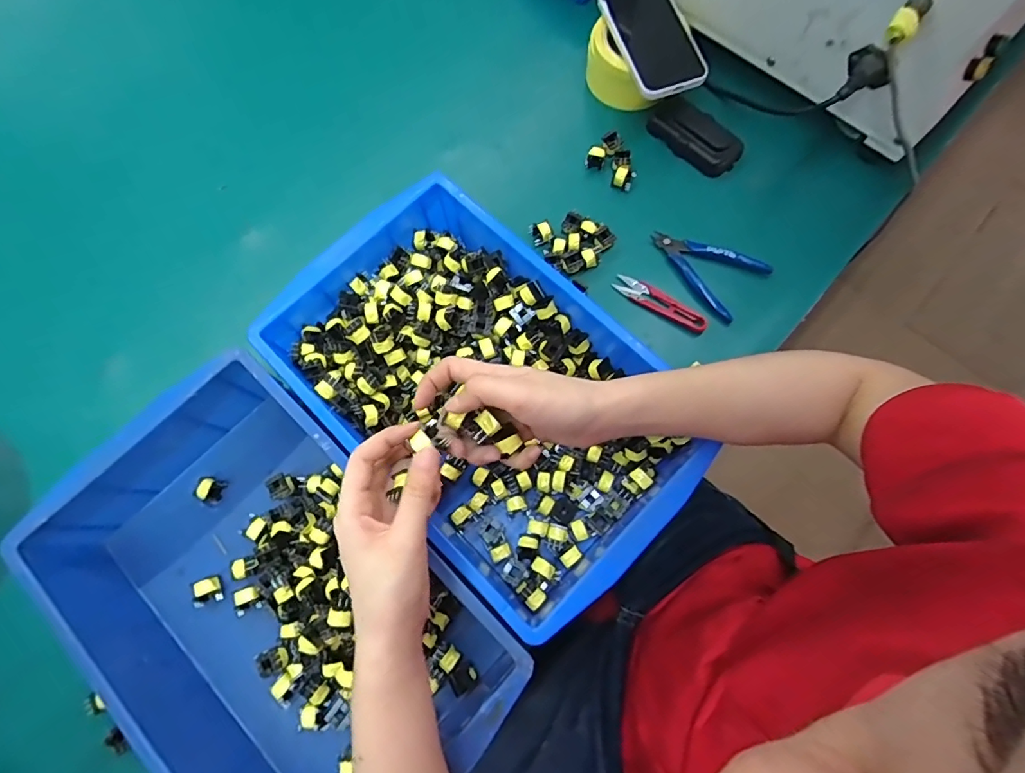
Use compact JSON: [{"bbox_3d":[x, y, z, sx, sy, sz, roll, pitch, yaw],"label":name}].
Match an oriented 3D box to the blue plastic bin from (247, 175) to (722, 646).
[{"bbox_3d":[-0.021,0.001,0.452,0.389,0.078,0.255,44,80,11],"label":"blue plastic bin"}]

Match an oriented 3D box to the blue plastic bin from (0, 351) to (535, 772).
[{"bbox_3d":[-0.190,0.174,0.418,0.235,0.103,0.367,-44,79,-10],"label":"blue plastic bin"}]

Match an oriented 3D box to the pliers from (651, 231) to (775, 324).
[{"bbox_3d":[0.201,-0.127,0.526,0.117,0.017,0.071,35,79,9],"label":"pliers"}]

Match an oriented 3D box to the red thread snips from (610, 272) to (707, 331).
[{"bbox_3d":[0.155,-0.089,0.517,0.102,0.007,0.024,31,78,8],"label":"red thread snips"}]

